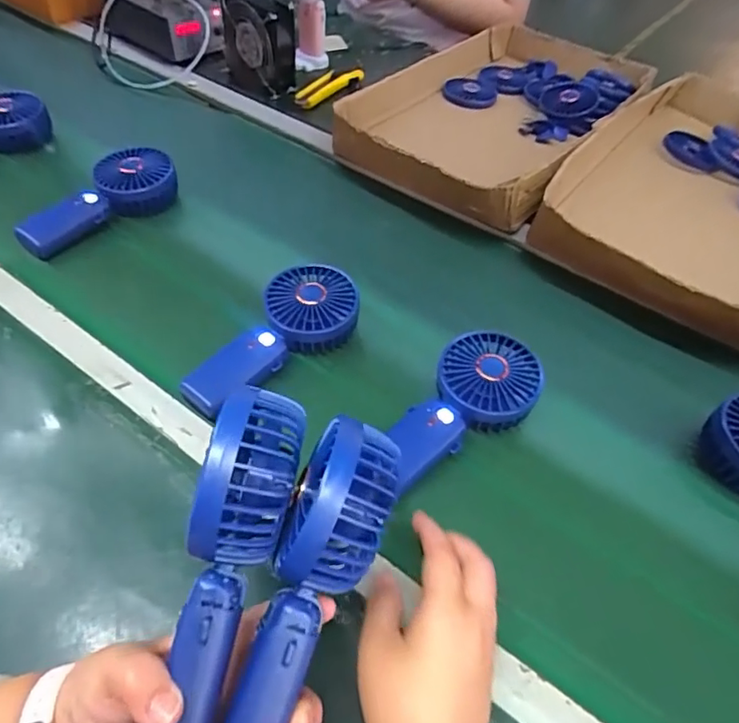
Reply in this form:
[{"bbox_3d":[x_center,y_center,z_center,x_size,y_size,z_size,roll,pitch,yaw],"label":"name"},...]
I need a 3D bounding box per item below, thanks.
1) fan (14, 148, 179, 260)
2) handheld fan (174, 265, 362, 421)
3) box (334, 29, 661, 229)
[{"bbox_3d":[-0.300,-0.180,0.619,0.184,0.049,0.083,-35,60,-28],"label":"fan"},{"bbox_3d":[-0.085,-0.015,0.508,0.086,0.055,0.184,34,56,24],"label":"handheld fan"},{"bbox_3d":[0.202,-0.382,0.837,0.305,0.080,0.525,31,55,22],"label":"box"}]

